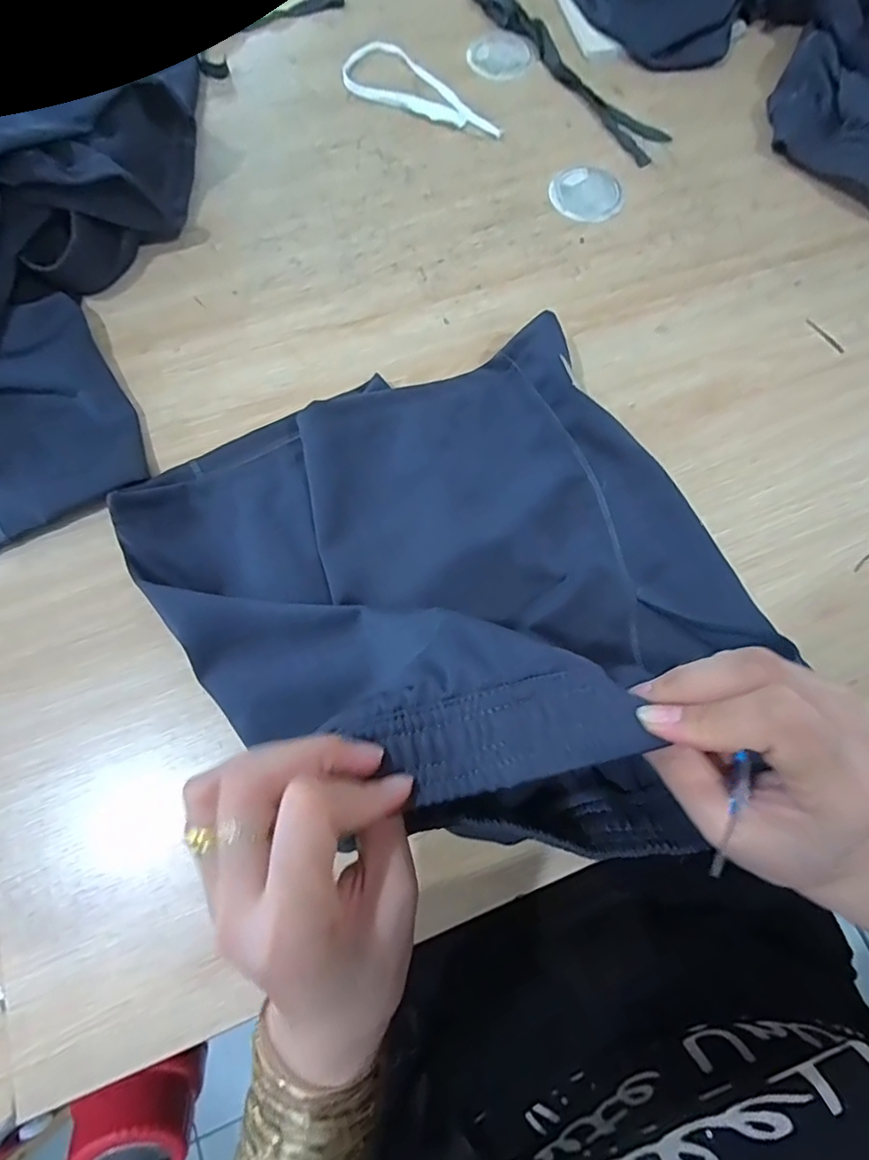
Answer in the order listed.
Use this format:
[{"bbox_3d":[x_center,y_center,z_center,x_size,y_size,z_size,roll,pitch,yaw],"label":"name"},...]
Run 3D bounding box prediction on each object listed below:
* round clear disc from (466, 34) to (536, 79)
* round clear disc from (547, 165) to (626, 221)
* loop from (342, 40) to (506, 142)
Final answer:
[{"bbox_3d":[0.064,-0.524,0.554,0.064,0.008,0.056,38,75,10],"label":"round clear disc"},{"bbox_3d":[0.138,-0.352,0.501,0.066,0.007,0.063,0,72,-1],"label":"round clear disc"},{"bbox_3d":[-0.006,-0.477,0.537,0.171,0.007,0.069,23,73,6],"label":"loop"}]

